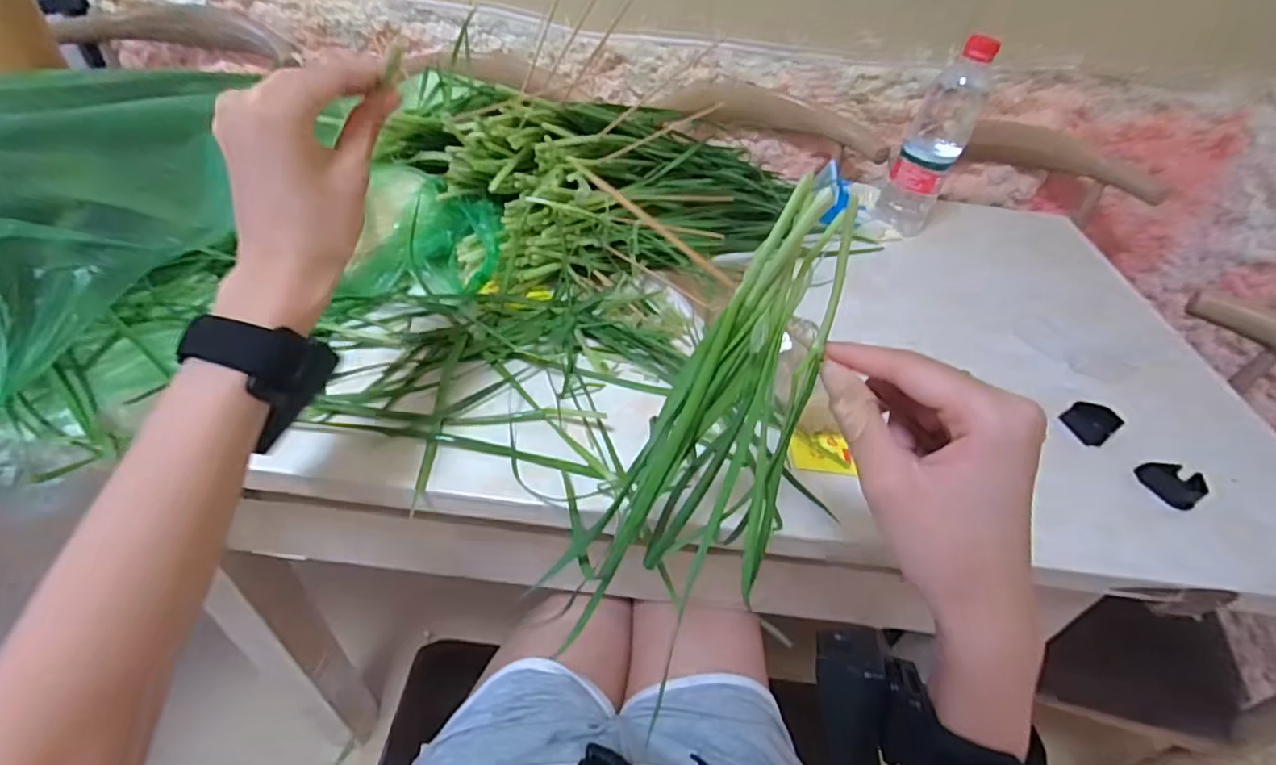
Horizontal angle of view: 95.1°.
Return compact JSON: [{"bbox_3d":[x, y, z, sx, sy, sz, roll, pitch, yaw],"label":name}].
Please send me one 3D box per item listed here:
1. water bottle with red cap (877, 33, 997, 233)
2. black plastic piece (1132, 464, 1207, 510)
[{"bbox_3d":[0.346,-0.277,0.689,0.062,0.226,0.053,26,46,20],"label":"water bottle with red cap"},{"bbox_3d":[0.426,0.078,0.466,0.036,0.018,0.042,-21,49,-27],"label":"black plastic piece"}]

